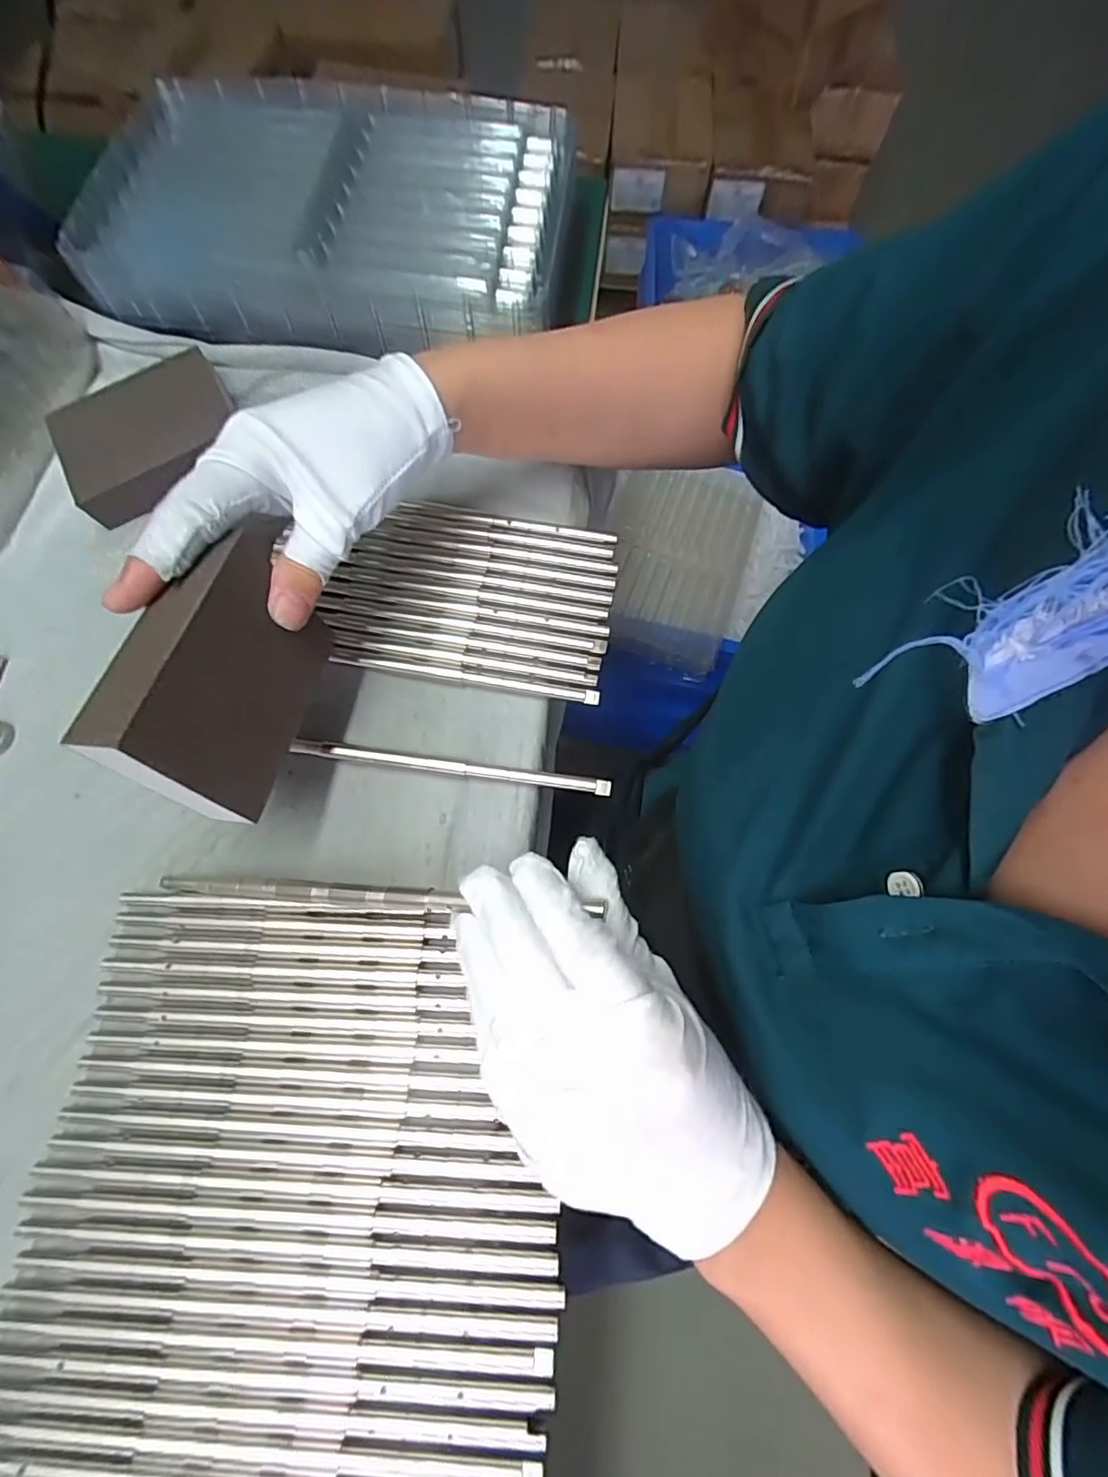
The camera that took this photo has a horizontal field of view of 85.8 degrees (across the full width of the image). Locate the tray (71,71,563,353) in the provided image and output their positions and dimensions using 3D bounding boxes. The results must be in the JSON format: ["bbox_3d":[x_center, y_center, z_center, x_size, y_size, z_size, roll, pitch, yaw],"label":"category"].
[{"bbox_3d":[-0.142,-0.336,0.379,0.285,0.050,0.178,9,70,4],"label":"tray"}]

